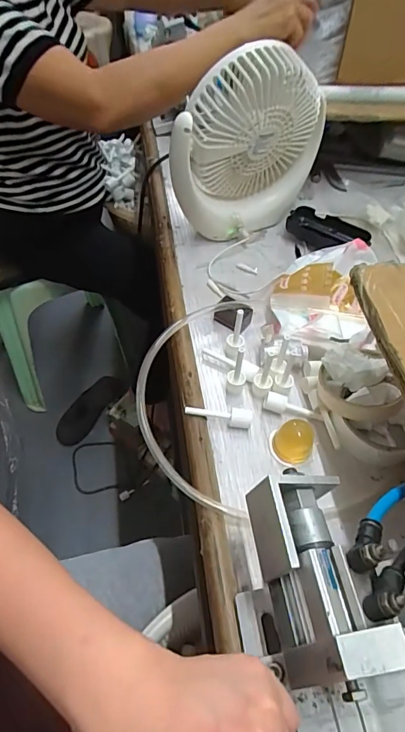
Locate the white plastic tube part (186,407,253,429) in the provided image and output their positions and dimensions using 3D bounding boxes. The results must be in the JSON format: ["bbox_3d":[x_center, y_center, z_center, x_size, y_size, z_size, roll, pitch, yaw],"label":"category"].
[{"bbox_3d":[0.016,0.047,0.427,0.063,0.019,0.014,11,53,6],"label":"white plastic tube part"}]

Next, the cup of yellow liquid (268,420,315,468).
[{"bbox_3d":[0.084,0.071,0.408,0.042,0.028,0.036,21,55,13],"label":"cup of yellow liquid"}]

